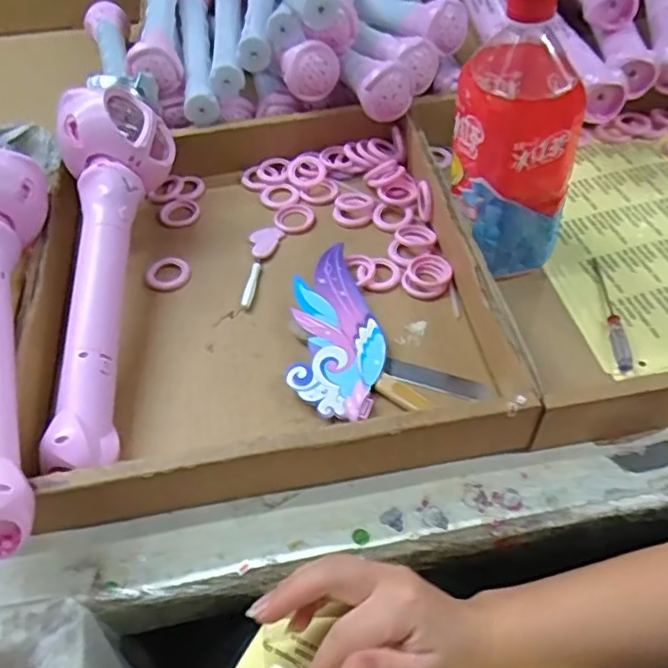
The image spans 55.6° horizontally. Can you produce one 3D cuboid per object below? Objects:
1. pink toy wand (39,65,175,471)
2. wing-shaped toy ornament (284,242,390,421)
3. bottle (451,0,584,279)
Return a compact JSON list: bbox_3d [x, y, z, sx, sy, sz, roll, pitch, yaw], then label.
[{"bbox_3d":[-0.177,-0.075,0.483,0.083,0.087,0.351,-7,51,-2],"label":"pink toy wand"},{"bbox_3d":[0.004,-0.004,0.504,0.072,0.017,0.162,0,52,2],"label":"wing-shaped toy ornament"},{"bbox_3d":[0.137,-0.148,0.483,0.089,0.216,0.101,6,52,6],"label":"bottle"}]

